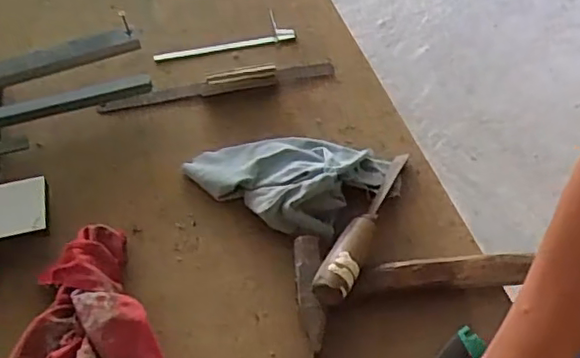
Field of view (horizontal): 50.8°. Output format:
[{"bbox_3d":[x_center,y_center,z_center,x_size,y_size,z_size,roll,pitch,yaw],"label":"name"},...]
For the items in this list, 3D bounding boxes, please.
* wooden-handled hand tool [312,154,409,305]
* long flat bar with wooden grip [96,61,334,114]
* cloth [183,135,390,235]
[{"bbox_3d":[0.082,0.043,0.646,0.031,0.027,0.233,24,41,12],"label":"wooden-handled hand tool"},{"bbox_3d":[-0.088,-0.121,0.776,0.298,0.012,0.032,-12,56,-13],"label":"long flat bar with wooden grip"},{"bbox_3d":[-0.002,-0.012,0.683,0.231,0.053,0.136,16,55,8],"label":"cloth"}]

